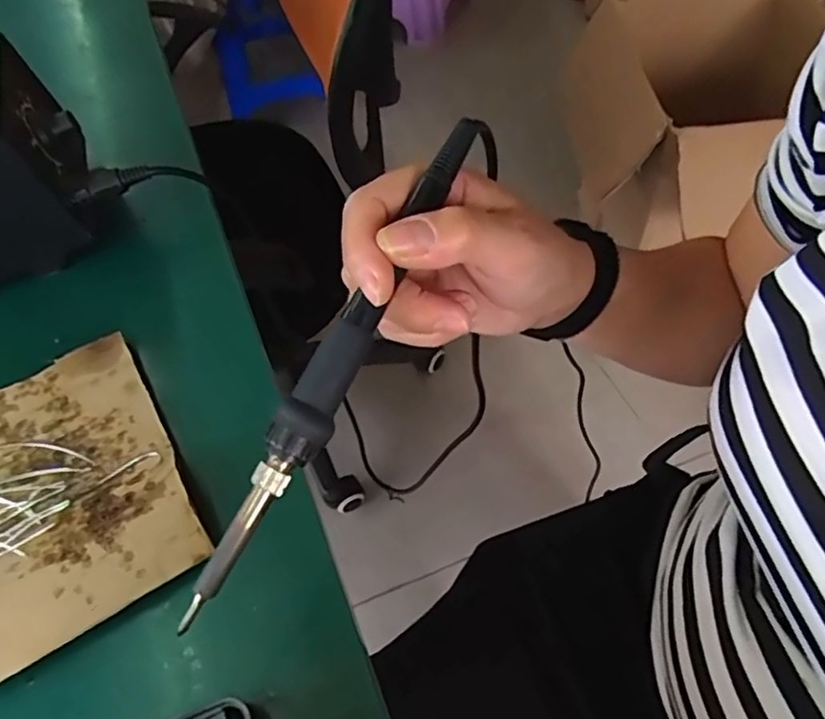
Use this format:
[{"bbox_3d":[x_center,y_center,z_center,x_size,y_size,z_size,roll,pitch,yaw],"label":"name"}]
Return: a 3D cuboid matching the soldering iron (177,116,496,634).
[{"bbox_3d":[-0.025,-0.002,0.233,0.017,0.016,0.213,26,81,21],"label":"soldering iron"}]

